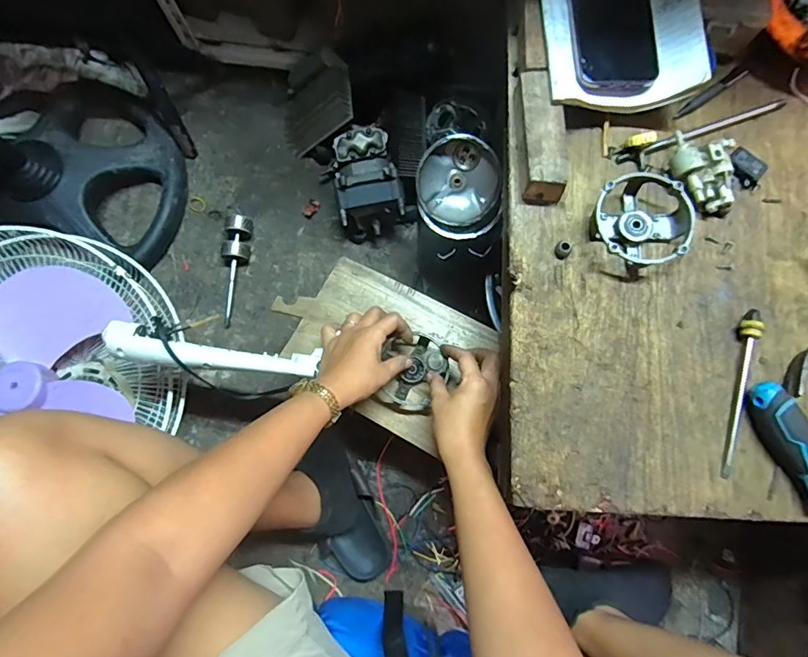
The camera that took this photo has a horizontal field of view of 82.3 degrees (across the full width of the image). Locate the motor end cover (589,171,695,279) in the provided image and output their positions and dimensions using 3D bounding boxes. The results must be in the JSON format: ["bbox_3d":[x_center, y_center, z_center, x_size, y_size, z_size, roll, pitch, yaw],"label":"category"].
[{"bbox_3d":[0.231,-0.103,0.452,0.091,0.036,0.093,-32,80,-6],"label":"motor end cover"}]

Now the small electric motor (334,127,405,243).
[{"bbox_3d":[-0.060,-0.225,0.760,0.104,0.154,0.118,-15,78,-2],"label":"small electric motor"}]

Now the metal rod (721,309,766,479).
[{"bbox_3d":[0.315,0.059,0.425,0.017,0.019,0.156,13,79,4],"label":"metal rod"}]

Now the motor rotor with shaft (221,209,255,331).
[{"bbox_3d":[-0.296,-0.106,0.792,0.049,0.036,0.197,3,78,2],"label":"motor rotor with shaft"}]

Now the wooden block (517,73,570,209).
[{"bbox_3d":[0.138,-0.194,0.472,0.043,0.043,0.129,-3,78,0],"label":"wooden block"}]

